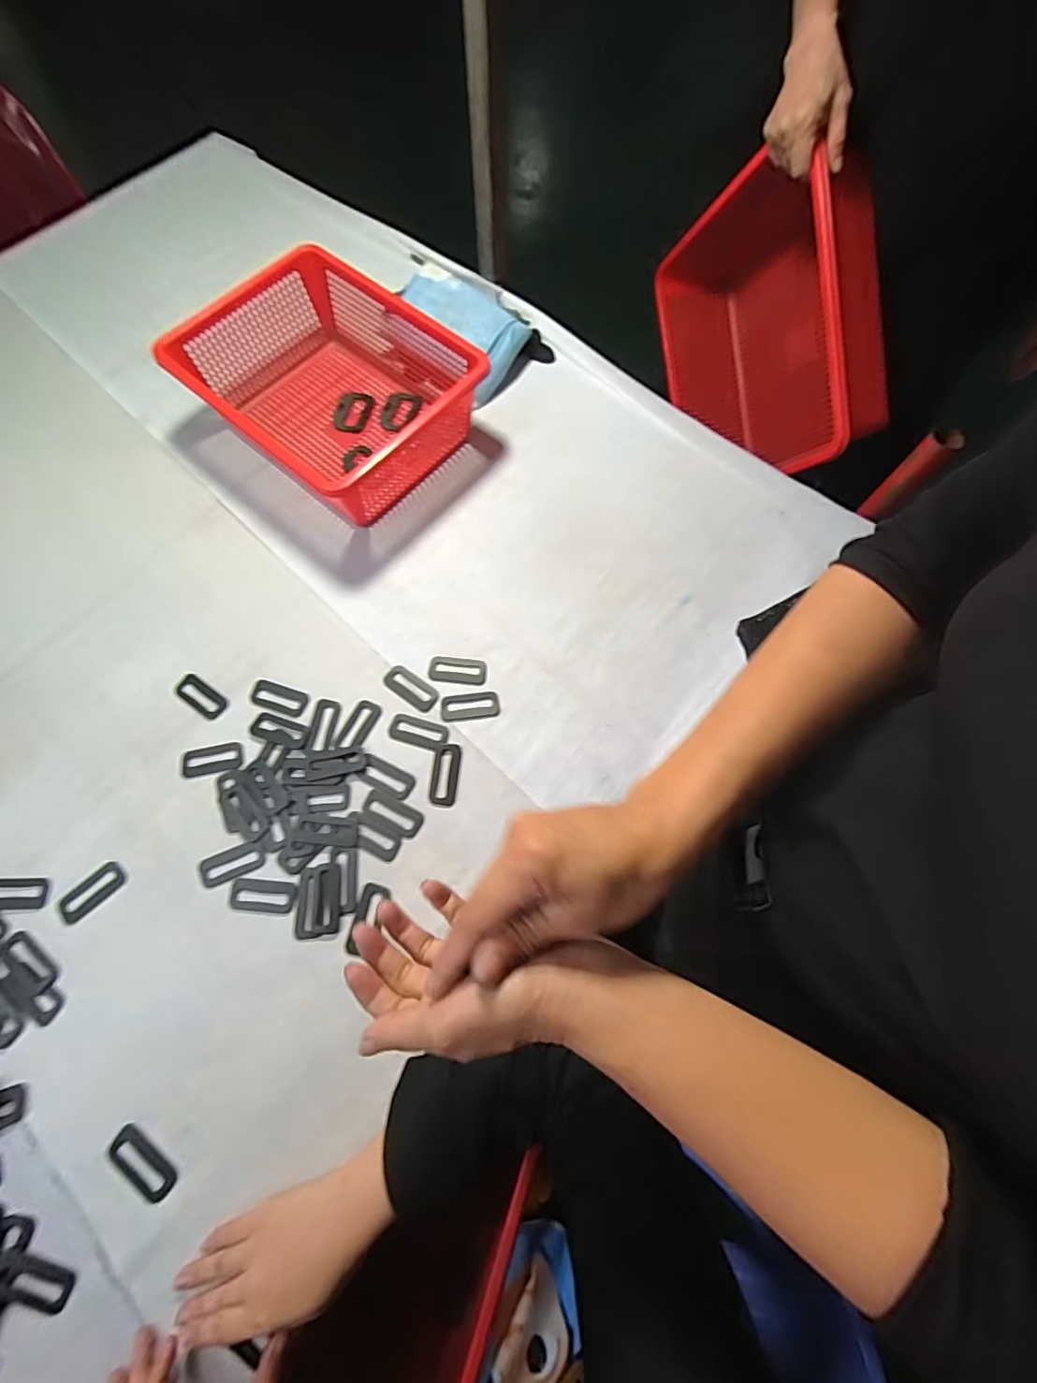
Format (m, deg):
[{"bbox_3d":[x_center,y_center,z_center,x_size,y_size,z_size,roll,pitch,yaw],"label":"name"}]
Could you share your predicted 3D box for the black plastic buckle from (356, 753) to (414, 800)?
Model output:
[{"bbox_3d":[-0.129,0.083,0.510,0.056,0.004,0.026,27,73,8],"label":"black plastic buckle"}]

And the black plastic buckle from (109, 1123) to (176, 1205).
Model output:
[{"bbox_3d":[-0.294,0.369,0.411,0.061,0.005,0.026,33,74,10],"label":"black plastic buckle"}]

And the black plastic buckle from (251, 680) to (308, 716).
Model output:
[{"bbox_3d":[-0.245,0.006,0.535,0.058,0.004,0.027,18,72,6],"label":"black plastic buckle"}]

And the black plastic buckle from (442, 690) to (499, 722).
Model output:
[{"bbox_3d":[-0.050,0.015,0.536,0.059,0.004,0.028,-7,72,-3],"label":"black plastic buckle"}]

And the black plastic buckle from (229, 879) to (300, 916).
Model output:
[{"bbox_3d":[-0.232,0.186,0.475,0.060,0.004,0.027,5,71,1],"label":"black plastic buckle"}]

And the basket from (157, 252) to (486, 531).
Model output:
[{"bbox_3d":[-0.215,-0.346,0.606,0.297,0.104,0.232,39,76,12],"label":"basket"}]

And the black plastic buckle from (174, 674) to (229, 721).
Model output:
[{"bbox_3d":[-0.330,0.006,0.544,0.064,0.004,0.027,33,74,10],"label":"black plastic buckle"}]

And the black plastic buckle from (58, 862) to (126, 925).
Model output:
[{"bbox_3d":[-0.397,0.186,0.486,0.061,0.004,0.028,-41,76,-13],"label":"black plastic buckle"}]

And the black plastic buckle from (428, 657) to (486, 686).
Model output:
[{"bbox_3d":[-0.064,-0.022,0.547,0.059,0.004,0.028,5,71,2],"label":"black plastic buckle"}]

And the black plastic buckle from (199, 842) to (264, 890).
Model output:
[{"bbox_3d":[-0.267,0.160,0.485,0.059,0.004,0.026,-21,73,-7],"label":"black plastic buckle"}]

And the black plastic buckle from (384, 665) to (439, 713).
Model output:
[{"bbox_3d":[-0.112,-0.003,0.543,0.063,0.004,0.029,35,75,11],"label":"black plastic buckle"}]

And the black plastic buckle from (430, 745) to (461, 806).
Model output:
[{"bbox_3d":[-0.072,0.081,0.513,0.025,0.004,0.060,5,71,2],"label":"black plastic buckle"}]

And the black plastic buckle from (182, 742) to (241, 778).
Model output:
[{"bbox_3d":[-0.306,0.068,0.523,0.058,0.004,0.029,-12,72,-4],"label":"black plastic buckle"}]

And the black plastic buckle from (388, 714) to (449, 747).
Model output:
[{"bbox_3d":[-0.101,0.040,0.527,0.059,0.004,0.027,13,72,4],"label":"black plastic buckle"}]

